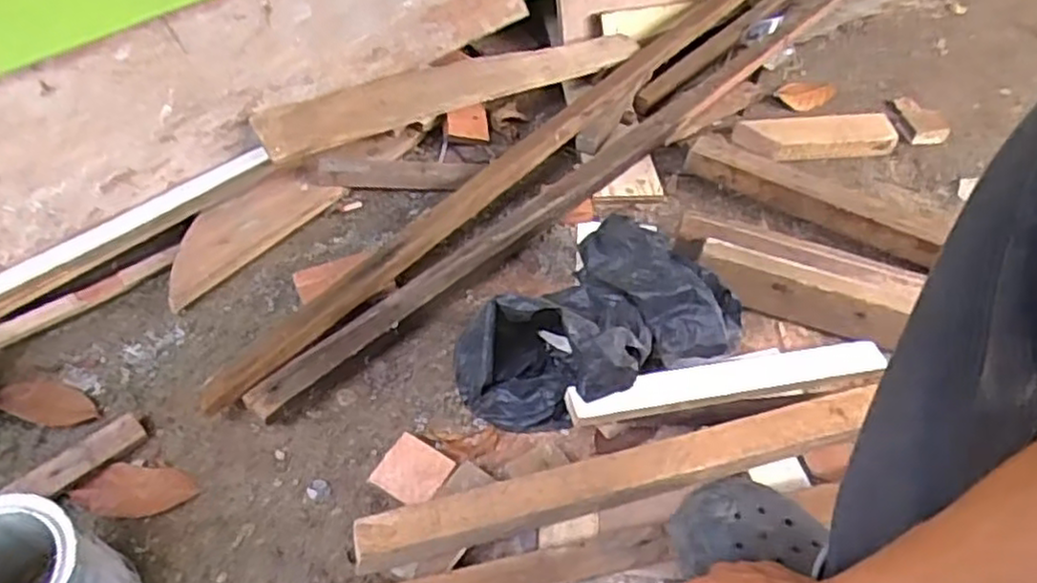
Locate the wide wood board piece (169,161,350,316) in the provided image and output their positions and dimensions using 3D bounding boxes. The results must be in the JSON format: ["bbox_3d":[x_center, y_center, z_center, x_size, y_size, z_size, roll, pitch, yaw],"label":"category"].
[{"bbox_3d":[-0.315,-0.076,0.832,0.079,0.019,0.225,40,56,8],"label":"wide wood board piece"}]

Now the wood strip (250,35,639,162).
[{"bbox_3d":[-0.074,-0.284,0.970,0.551,0.023,0.082,-23,70,-24],"label":"wood strip"}]

